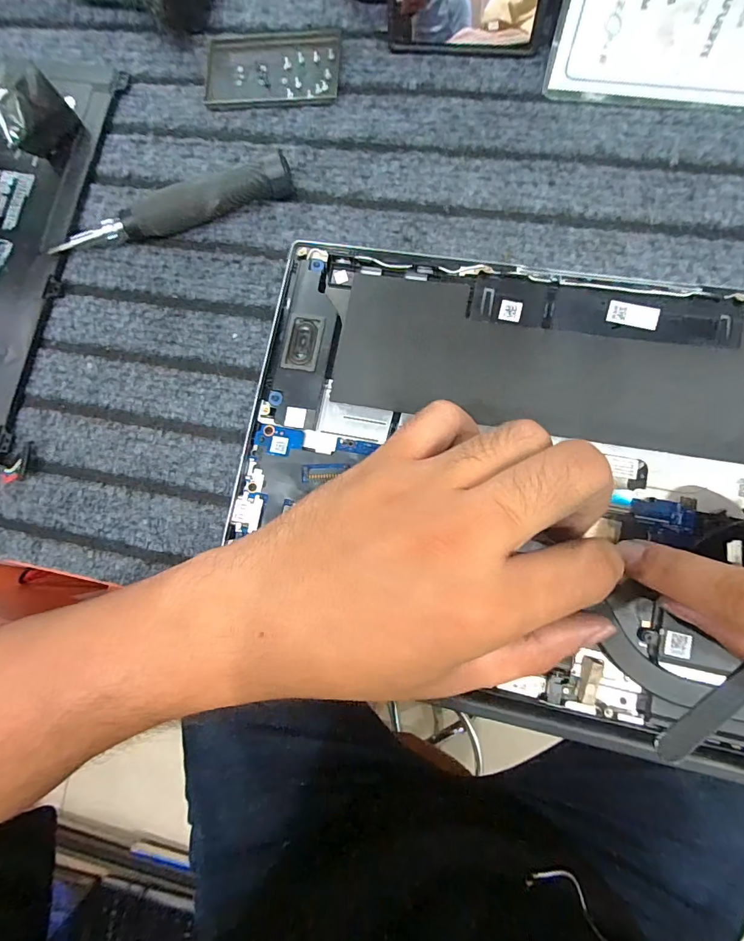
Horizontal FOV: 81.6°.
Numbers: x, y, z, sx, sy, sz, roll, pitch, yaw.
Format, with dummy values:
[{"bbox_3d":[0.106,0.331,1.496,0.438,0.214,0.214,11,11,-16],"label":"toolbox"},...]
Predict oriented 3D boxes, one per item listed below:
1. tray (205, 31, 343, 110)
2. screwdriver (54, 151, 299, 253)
[{"bbox_3d":[-0.059,-0.237,0.254,0.079,0.005,0.046,2,83,7],"label":"tray"},{"bbox_3d":[-0.110,-0.142,0.241,0.136,0.022,0.016,-15,81,5],"label":"screwdriver"}]

